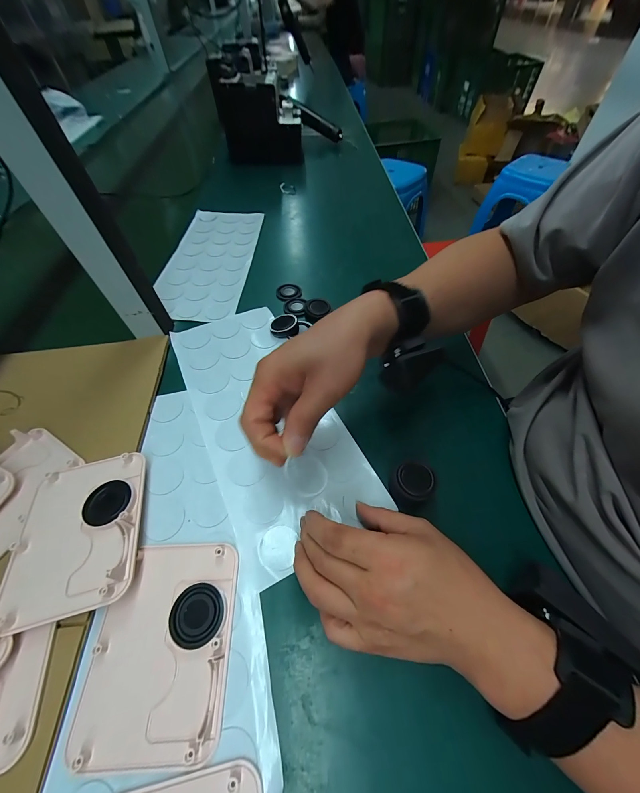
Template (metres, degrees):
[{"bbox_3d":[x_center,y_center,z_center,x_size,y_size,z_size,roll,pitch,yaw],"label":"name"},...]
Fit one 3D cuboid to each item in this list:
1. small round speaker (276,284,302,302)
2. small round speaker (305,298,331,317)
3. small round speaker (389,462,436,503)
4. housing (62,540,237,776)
[{"bbox_3d":[-0.049,-0.163,0.463,0.037,0.006,0.039,-1,54,2],"label":"small round speaker"},{"bbox_3d":[-0.003,-0.127,0.432,0.034,0.012,0.034,-1,54,2],"label":"small round speaker"},{"bbox_3d":[0.083,0.081,0.277,0.035,0.023,0.036,30,61,22],"label":"small round speaker"},{"bbox_3d":[-0.114,0.178,0.219,0.094,0.010,0.124,-3,54,0],"label":"housing"}]

